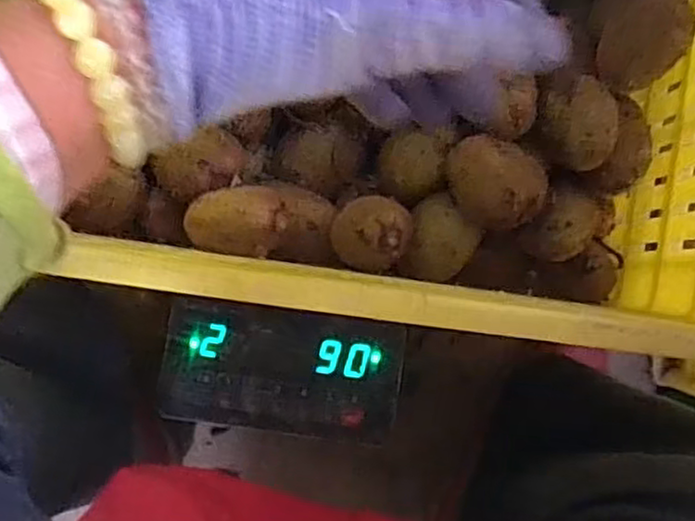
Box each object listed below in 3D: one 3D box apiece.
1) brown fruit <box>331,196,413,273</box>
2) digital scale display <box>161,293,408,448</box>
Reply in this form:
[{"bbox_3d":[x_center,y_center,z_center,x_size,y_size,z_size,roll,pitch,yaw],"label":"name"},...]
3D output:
[{"bbox_3d":[0.015,-0.017,0.450,0.048,0.048,0.046,0,90,0],"label":"brown fruit"},{"bbox_3d":[-0.055,0.091,0.577,0.193,0.016,0.100,8,90,0],"label":"digital scale display"}]

